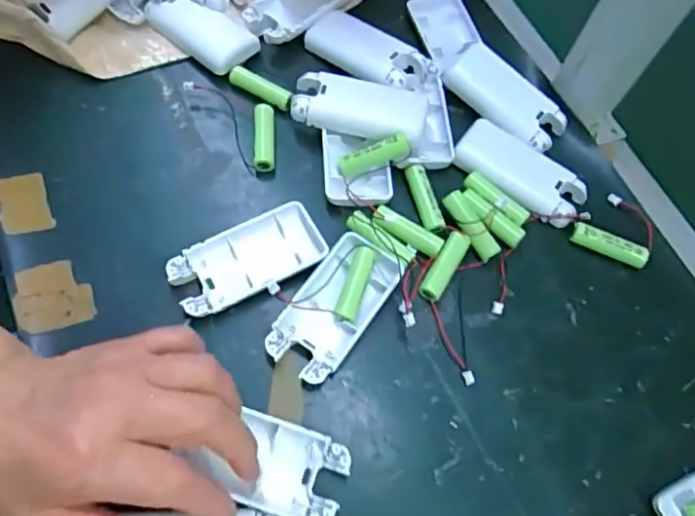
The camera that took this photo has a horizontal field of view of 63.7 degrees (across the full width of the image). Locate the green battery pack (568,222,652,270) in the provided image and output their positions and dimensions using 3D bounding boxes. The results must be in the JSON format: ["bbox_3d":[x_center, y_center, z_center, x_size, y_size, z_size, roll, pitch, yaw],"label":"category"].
[{"bbox_3d":[0.178,-0.009,0.380,0.050,0.010,0.013,24,66,8],"label":"green battery pack"}]

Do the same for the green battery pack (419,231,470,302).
[{"bbox_3d":[0.063,0.004,0.360,0.014,0.010,0.049,28,67,10],"label":"green battery pack"}]

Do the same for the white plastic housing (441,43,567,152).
[{"bbox_3d":[0.119,-0.121,0.415,0.092,0.017,0.040,40,69,14],"label":"white plastic housing"}]

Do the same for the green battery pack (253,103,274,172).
[{"bbox_3d":[-0.060,-0.087,0.398,0.014,0.012,0.052,-2,65,-4],"label":"green battery pack"}]

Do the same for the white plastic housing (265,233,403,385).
[{"bbox_3d":[-0.008,0.030,0.345,0.044,0.016,0.093,34,68,12],"label":"white plastic housing"}]

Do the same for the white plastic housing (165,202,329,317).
[{"bbox_3d":[-0.062,0.001,0.354,0.094,0.013,0.046,-25,69,-13],"label":"white plastic housing"}]

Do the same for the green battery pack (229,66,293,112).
[{"bbox_3d":[-0.064,-0.127,0.414,0.050,0.010,0.015,30,65,9],"label":"green battery pack"}]

